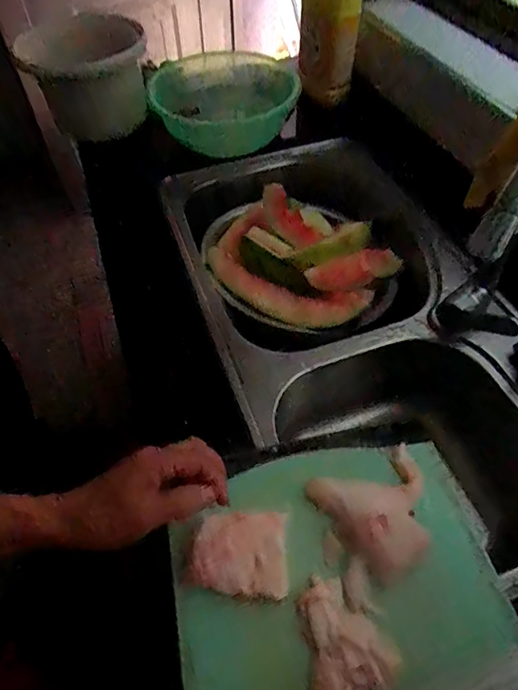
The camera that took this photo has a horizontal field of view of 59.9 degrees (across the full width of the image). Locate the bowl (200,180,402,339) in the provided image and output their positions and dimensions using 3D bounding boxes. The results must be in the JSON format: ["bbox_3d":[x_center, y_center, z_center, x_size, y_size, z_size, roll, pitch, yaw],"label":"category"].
[{"bbox_3d":[0.073,-0.157,0.815,0.317,0.099,0.304,0,54,0],"label":"bowl"}]

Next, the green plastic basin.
[{"bbox_3d":[-0.081,-0.507,0.947,0.266,0.108,0.292,0,54,0],"label":"green plastic basin"}]

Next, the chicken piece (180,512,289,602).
[{"bbox_3d":[-0.021,0.197,0.424,0.091,0.020,0.071,-1,54,-1],"label":"chicken piece"}]

